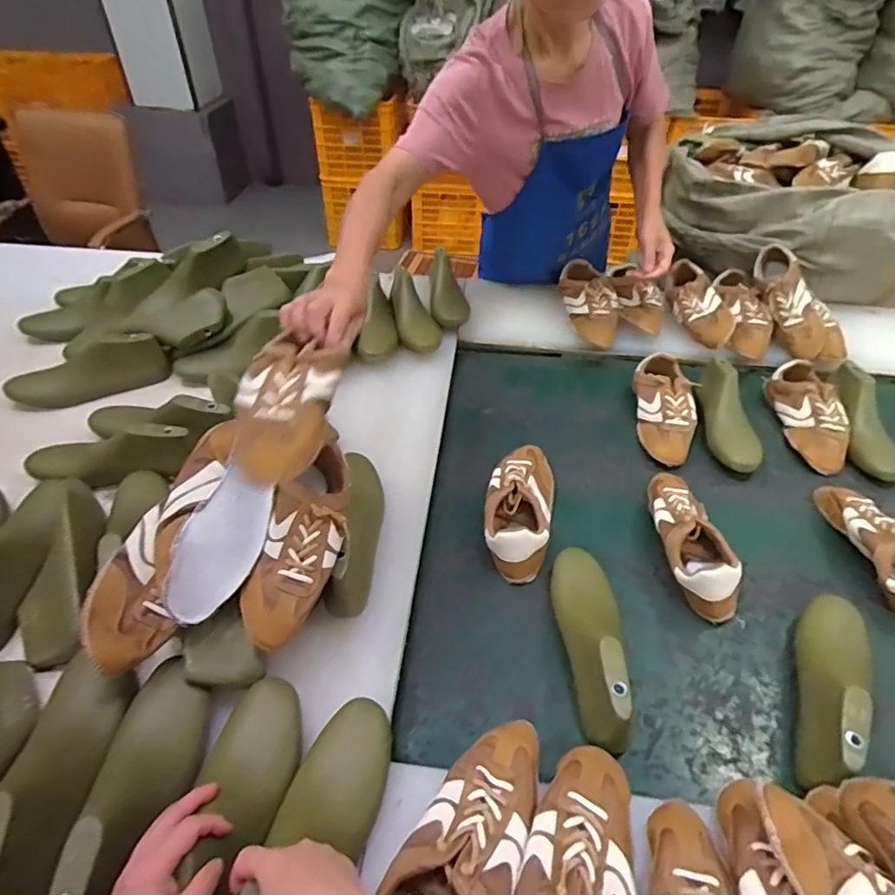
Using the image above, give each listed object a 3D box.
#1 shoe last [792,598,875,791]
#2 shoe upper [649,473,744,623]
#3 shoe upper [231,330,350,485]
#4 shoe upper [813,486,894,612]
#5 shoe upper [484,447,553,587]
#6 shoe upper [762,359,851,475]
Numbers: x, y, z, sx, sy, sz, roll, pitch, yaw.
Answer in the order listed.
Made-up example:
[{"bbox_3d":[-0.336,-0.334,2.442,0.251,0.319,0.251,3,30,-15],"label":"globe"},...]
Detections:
[{"bbox_3d":[0.454,0.269,0.669,0.077,0.091,0.262,25,49,24],"label":"shoe last"},{"bbox_3d":[0.348,0.124,0.832,0.086,0.076,0.250,-2,43,-2],"label":"shoe upper"},{"bbox_3d":[-0.173,-0.046,0.604,0.102,0.062,0.195,1,43,1],"label":"shoe upper"},{"bbox_3d":[0.630,0.137,0.823,0.079,0.071,0.252,-4,44,-4],"label":"shoe upper"},{"bbox_3d":[0.109,0.085,0.868,0.100,0.069,0.236,9,44,10],"label":"shoe upper"},{"bbox_3d":[0.660,-0.061,1.032,0.095,0.070,0.243,1,43,1],"label":"shoe upper"}]

